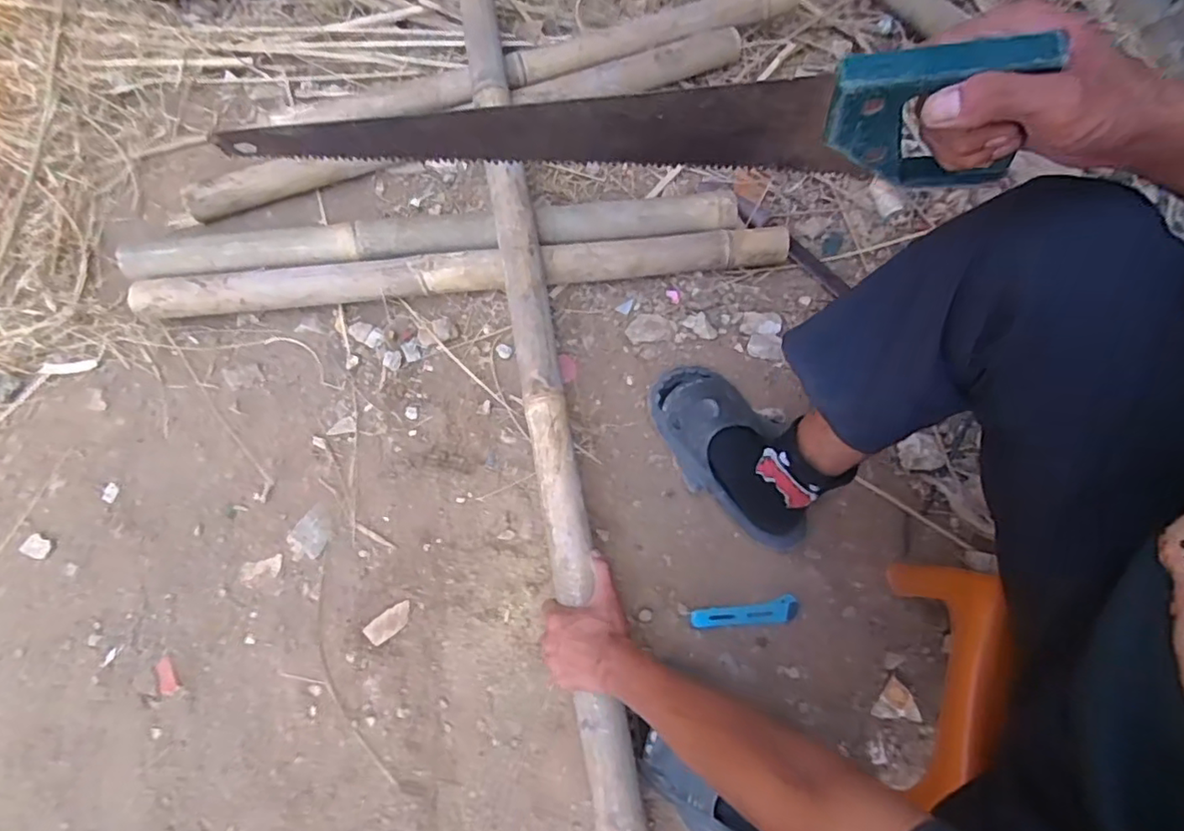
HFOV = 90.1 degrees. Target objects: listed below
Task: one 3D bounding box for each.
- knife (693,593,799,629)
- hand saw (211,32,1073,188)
[{"bbox_3d":[0.204,0.265,0.788,0.143,0.019,0.031,-5,70,-5],"label":"knife"},{"bbox_3d":[0.003,-0.172,0.360,0.463,0.090,0.022,1,69,6],"label":"hand saw"}]

